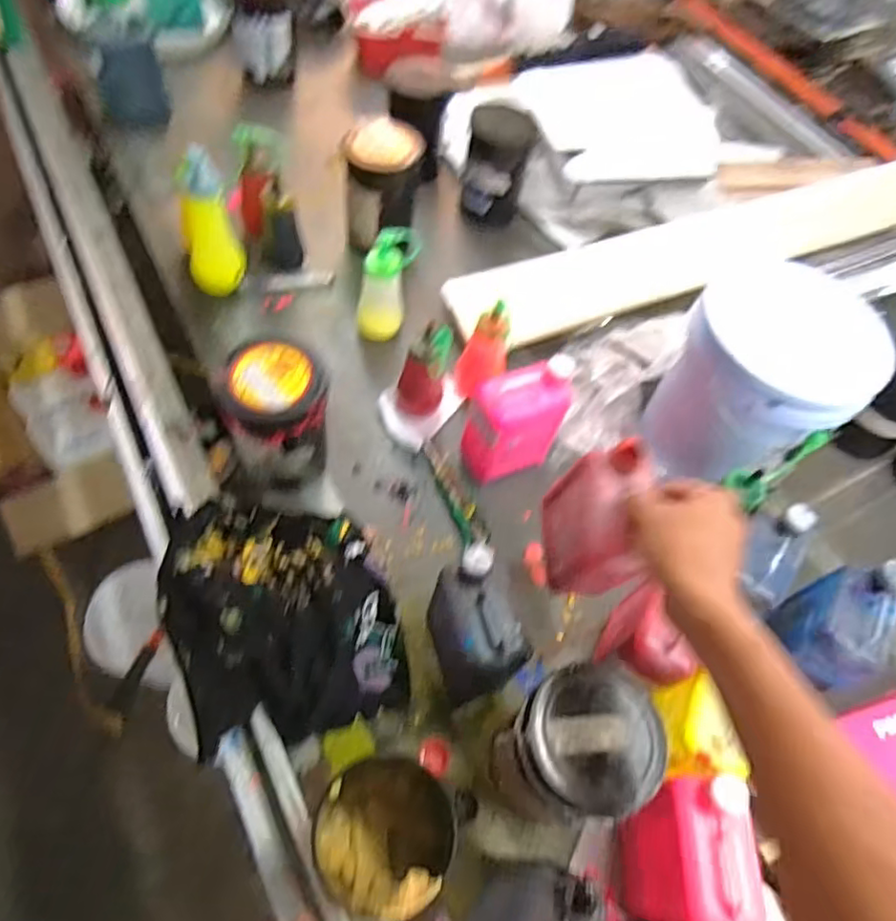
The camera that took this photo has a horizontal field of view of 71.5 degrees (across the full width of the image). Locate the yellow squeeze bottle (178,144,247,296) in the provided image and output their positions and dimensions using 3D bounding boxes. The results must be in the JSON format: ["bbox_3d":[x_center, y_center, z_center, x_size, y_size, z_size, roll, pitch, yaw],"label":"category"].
[{"bbox_3d":[-0.322,-0.316,0.815,0.070,0.205,0.073,-16,62,-19],"label":"yellow squeeze bottle"}]

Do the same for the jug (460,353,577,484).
[{"bbox_3d":[0.080,-0.044,0.740,0.110,0.145,0.071,-14,62,-17],"label":"jug"}]

